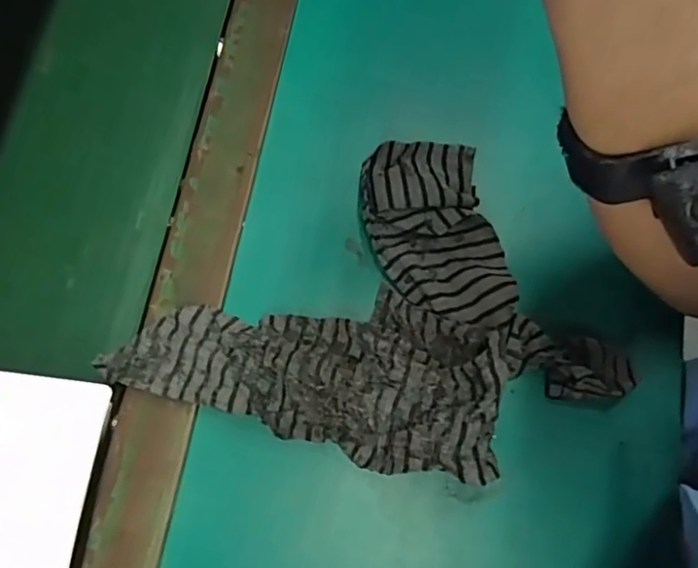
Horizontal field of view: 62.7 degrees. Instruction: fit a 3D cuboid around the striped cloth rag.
[{"bbox_3d":[0.006,0.037,0.355,0.277,0.052,0.210,-30,77,-8],"label":"striped cloth rag"}]

